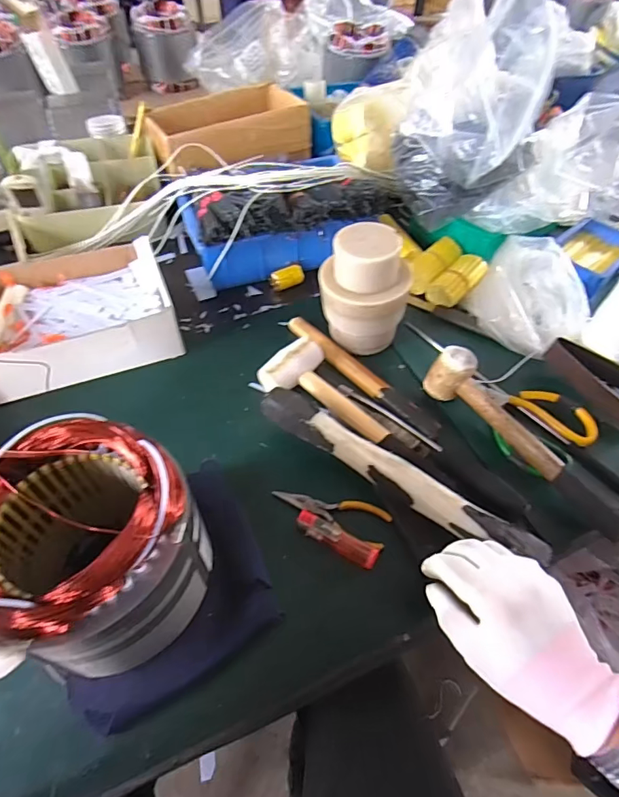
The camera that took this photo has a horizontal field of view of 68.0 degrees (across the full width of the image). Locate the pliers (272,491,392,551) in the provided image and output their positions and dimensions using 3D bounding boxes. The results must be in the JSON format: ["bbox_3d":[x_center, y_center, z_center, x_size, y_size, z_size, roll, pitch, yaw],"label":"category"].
[{"bbox_3d":[0.021,0.115,0.471,0.121,0.013,0.044,18,54,13],"label":"pliers"}]

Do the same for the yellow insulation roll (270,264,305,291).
[{"bbox_3d":[-0.033,-0.187,0.710,0.055,0.021,0.023,-28,57,-21],"label":"yellow insulation roll"}]

